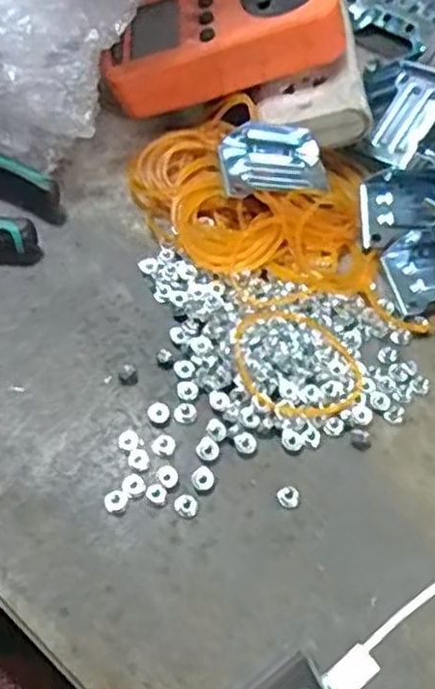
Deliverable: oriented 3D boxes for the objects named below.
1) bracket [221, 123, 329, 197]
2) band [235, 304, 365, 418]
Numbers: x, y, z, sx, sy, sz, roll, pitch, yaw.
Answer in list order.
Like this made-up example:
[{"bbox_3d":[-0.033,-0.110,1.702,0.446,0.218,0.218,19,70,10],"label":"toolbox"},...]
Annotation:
[{"bbox_3d":[0.029,-0.095,0.371,0.055,0.016,0.037,-6,60,-7],"label":"bracket"},{"bbox_3d":[0.035,0.008,0.327,0.051,0.005,0.060,-32,66,-19],"label":"band"}]

